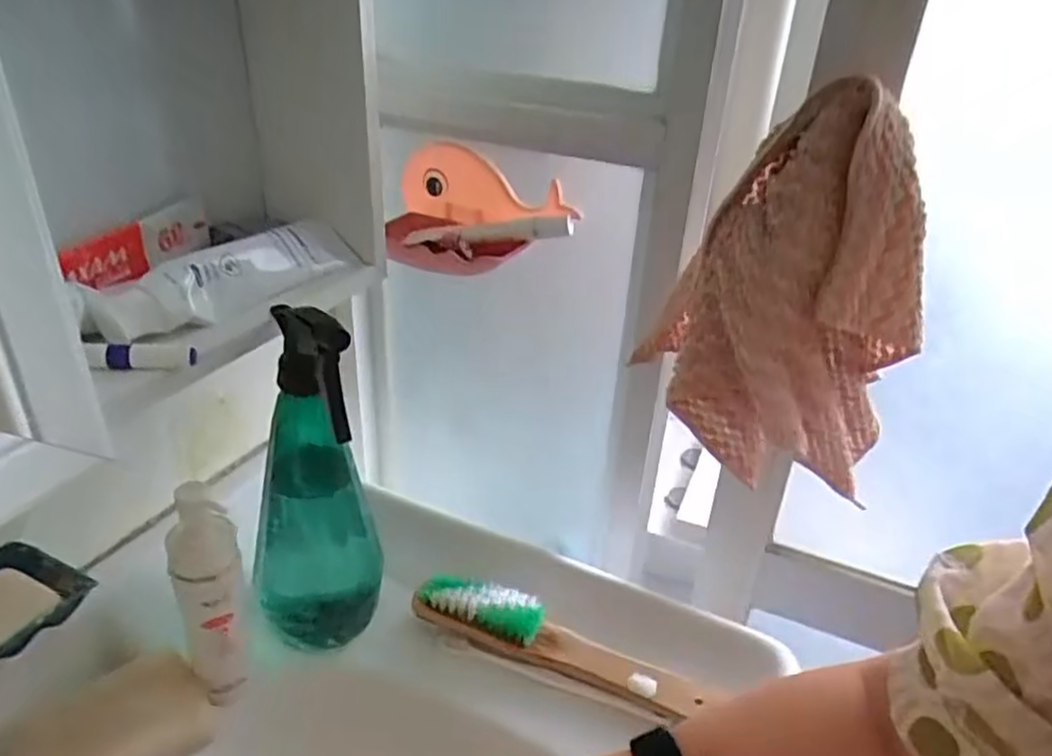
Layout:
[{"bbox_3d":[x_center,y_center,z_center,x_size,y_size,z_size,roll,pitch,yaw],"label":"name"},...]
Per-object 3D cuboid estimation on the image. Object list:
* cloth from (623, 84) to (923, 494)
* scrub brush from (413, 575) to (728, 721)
[{"bbox_3d":[0.163,-0.054,0.443,0.150,0.225,0.113,12,32,13],"label":"cloth"},{"bbox_3d":[0.025,0.199,0.527,0.225,0.050,0.033,15,33,18],"label":"scrub brush"}]

